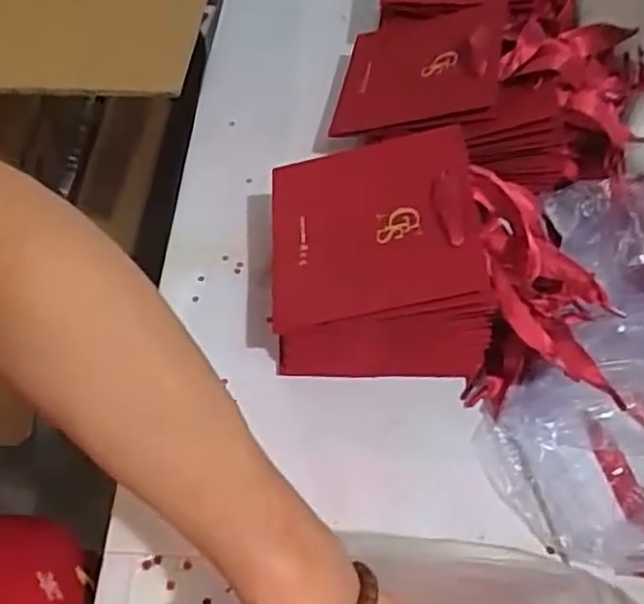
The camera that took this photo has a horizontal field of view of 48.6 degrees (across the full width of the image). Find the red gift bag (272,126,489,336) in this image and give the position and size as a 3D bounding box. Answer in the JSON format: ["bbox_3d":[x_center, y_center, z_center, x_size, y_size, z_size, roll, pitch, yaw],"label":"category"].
[{"bbox_3d":[0.032,-0.052,0.478,0.138,0.013,0.138,-12,56,14],"label":"red gift bag"}]

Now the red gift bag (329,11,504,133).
[{"bbox_3d":[0.078,-0.194,0.602,0.141,0.017,0.126,-6,55,28],"label":"red gift bag"}]

